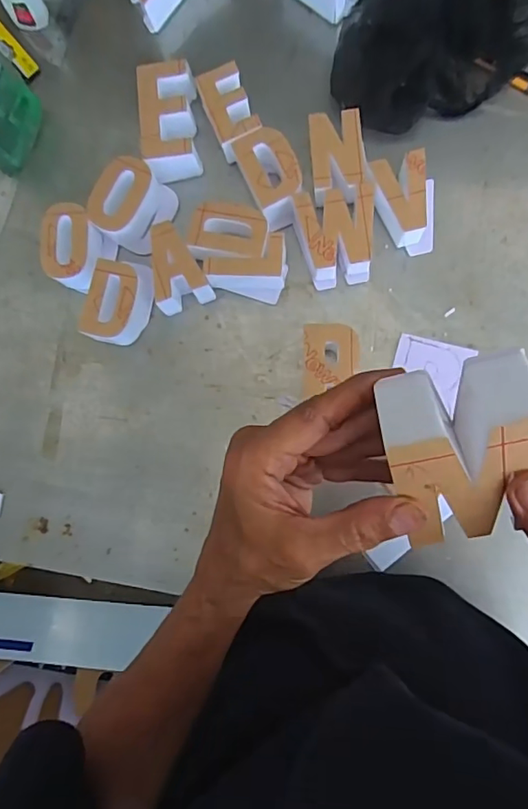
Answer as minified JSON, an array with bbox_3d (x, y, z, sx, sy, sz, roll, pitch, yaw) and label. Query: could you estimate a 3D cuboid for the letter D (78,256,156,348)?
[{"bbox_3d":[-0.157,-0.111,0.574,0.061,0.047,0.091,14,87,7],"label":"letter D"}]

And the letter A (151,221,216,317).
[{"bbox_3d":[-0.095,-0.148,0.567,0.058,0.048,0.082,-17,84,5],"label":"letter A"}]

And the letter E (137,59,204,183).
[{"bbox_3d":[-0.104,-0.316,0.587,0.056,0.048,0.116,-4,85,6],"label":"letter E"}]

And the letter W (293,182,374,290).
[{"bbox_3d":[0.078,-0.177,0.560,0.079,0.046,0.090,-9,84,5],"label":"letter W"}]

